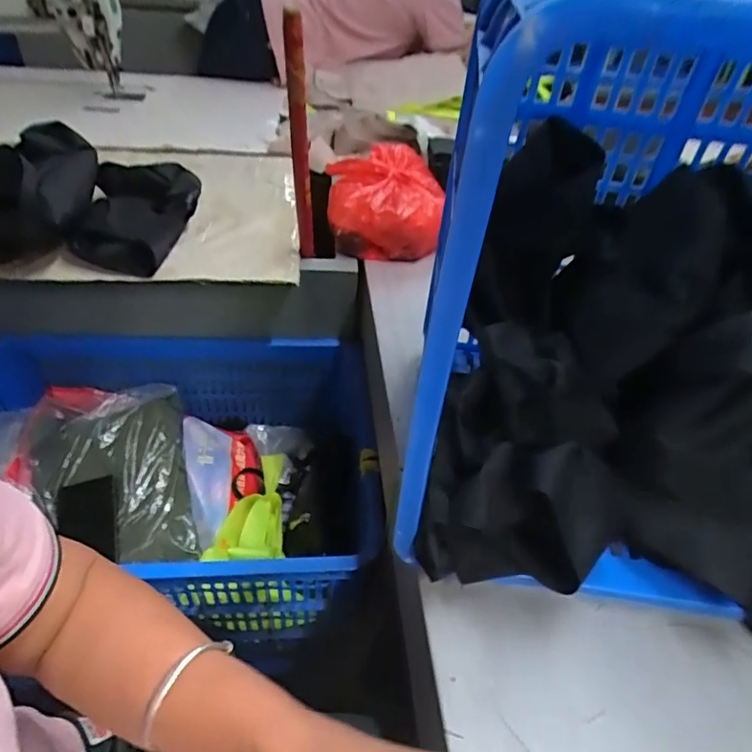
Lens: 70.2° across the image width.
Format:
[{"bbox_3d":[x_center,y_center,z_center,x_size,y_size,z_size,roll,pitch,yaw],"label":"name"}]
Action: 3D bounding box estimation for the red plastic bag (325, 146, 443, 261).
[{"bbox_3d":[0.017,-0.291,0.888,0.196,0.108,0.200,4,43,-2],"label":"red plastic bag"}]

